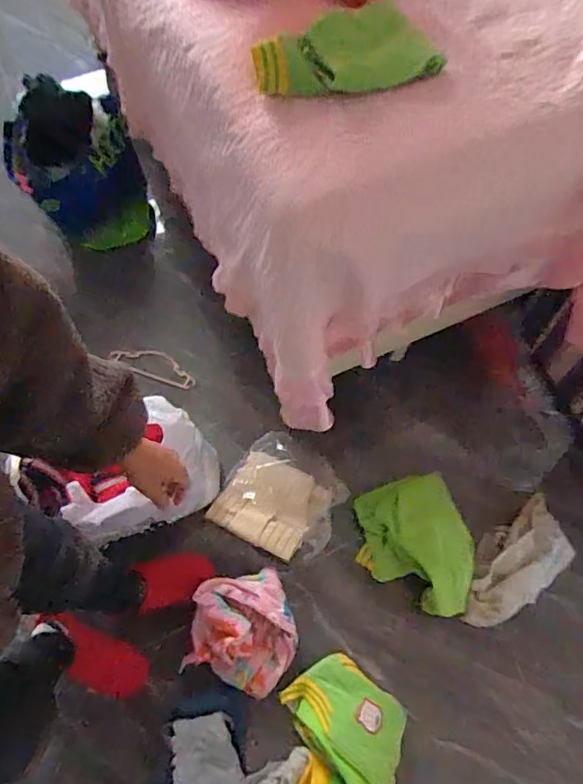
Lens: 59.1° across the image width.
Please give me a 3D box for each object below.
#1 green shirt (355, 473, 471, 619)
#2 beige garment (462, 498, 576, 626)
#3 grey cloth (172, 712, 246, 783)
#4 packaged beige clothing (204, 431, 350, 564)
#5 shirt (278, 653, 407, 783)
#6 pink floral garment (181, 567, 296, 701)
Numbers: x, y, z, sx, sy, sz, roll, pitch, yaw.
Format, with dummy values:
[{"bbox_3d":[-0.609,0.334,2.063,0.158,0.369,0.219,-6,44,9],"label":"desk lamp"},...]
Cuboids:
[{"bbox_3d":[0.304,0.367,1.236,0.271,0.073,0.334,-21,65,-9],"label":"green shirt"},{"bbox_3d":[0.535,0.399,1.215,0.364,0.074,0.166,-40,70,-17],"label":"beige garment"},{"bbox_3d":[-0.167,0.764,1.035,0.143,0.053,0.188,-6,64,-2],"label":"grey cloth"},{"bbox_3d":[-0.019,0.253,1.283,0.286,0.050,0.282,26,67,13],"label":"packaged beige clothing"},{"bbox_3d":[0.092,0.697,1.051,0.248,0.111,0.274,17,65,9],"label":"shirt"},{"bbox_3d":[-0.115,0.528,1.117,0.237,0.107,0.237,0,64,1],"label":"pink floral garment"}]

